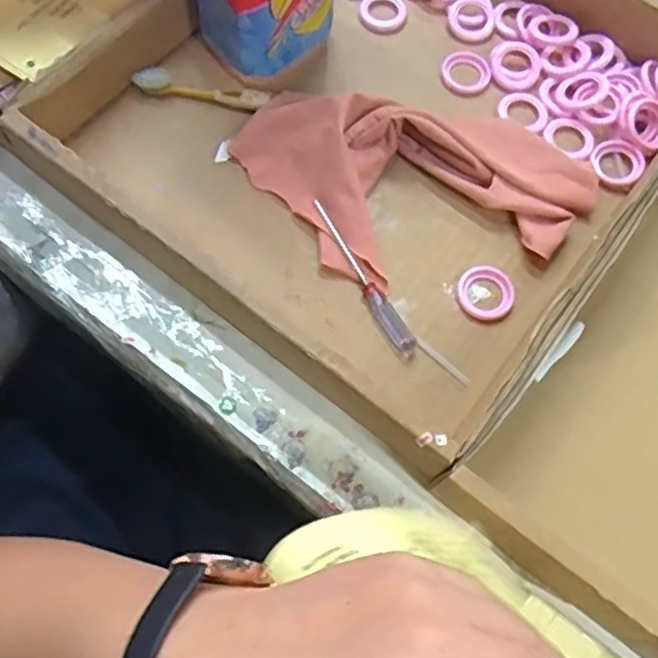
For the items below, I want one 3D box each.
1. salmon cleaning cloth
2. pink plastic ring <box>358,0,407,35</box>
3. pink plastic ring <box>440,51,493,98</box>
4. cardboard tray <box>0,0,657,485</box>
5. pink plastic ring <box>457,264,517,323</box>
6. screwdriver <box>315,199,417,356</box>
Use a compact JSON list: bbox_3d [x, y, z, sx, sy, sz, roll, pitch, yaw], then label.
[{"bbox_3d":[0.058,-0.097,0.458,0.251,0.031,0.135,6,69,-1],"label":"salmon cleaning cloth"},{"bbox_3d":[0.043,-0.250,0.533,0.036,0.006,0.039,28,70,8],"label":"pink plastic ring"},{"bbox_3d":[0.104,-0.196,0.516,0.039,0.005,0.037,1,69,-2],"label":"pink plastic ring"},{"bbox_3d":[0.045,-0.156,0.461,0.351,0.060,0.377,37,75,10],"label":"cardboard tray"},{"bbox_3d":[0.104,-0.024,0.444,0.038,0.004,0.038,1,69,-2],"label":"pink plastic ring"},{"bbox_3d":[0.021,-0.034,0.444,0.013,0.012,0.121,-29,73,-13],"label":"screwdriver"}]

